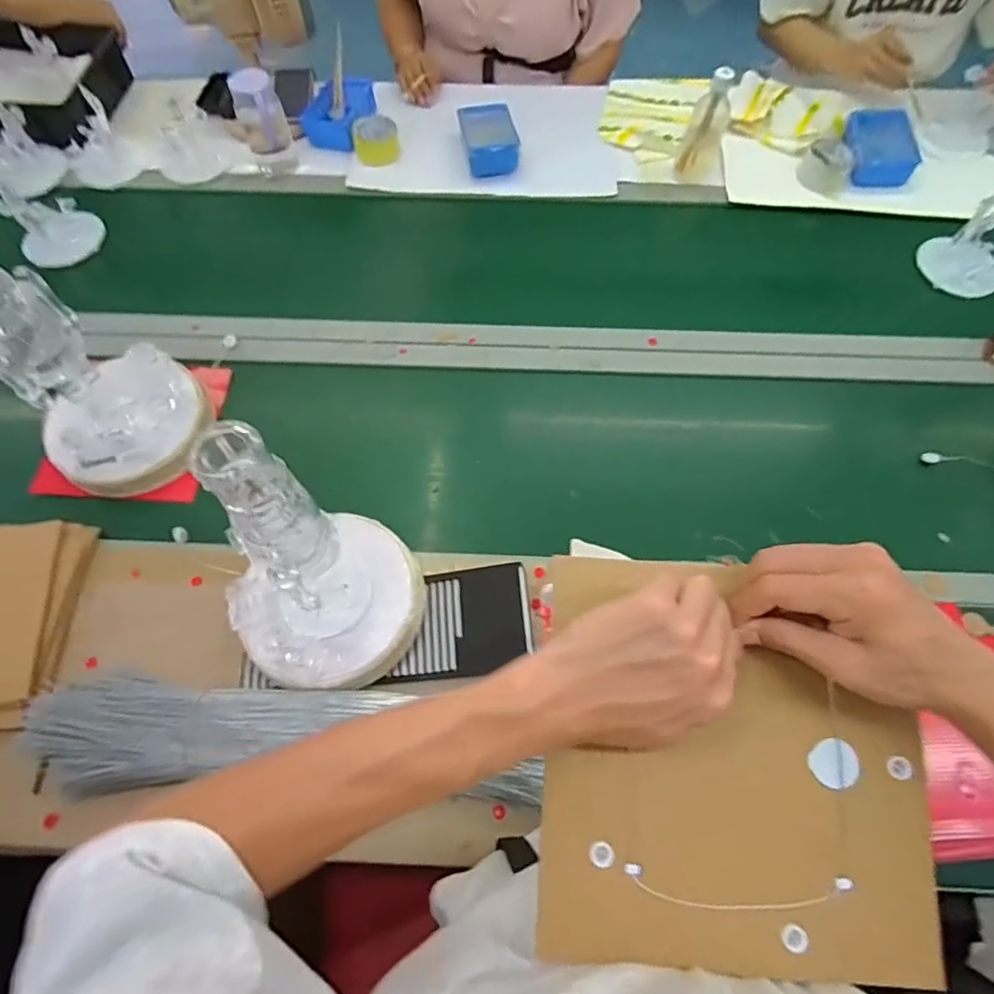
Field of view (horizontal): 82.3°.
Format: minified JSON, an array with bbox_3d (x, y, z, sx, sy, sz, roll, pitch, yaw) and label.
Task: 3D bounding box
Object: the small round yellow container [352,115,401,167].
[{"bbox_3d":[-0.225,-0.666,1.064,0.083,0.047,0.078,1,64,-1],"label":"small round yellow container"}]

